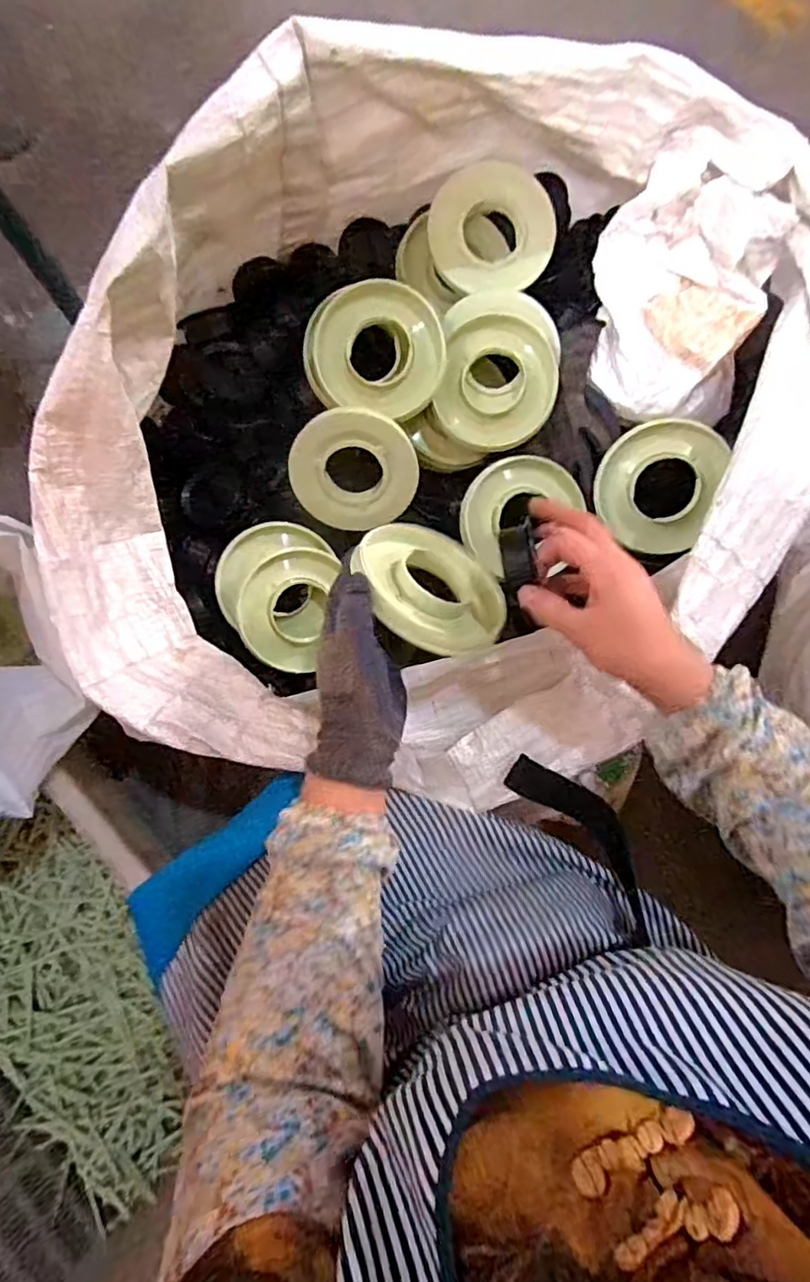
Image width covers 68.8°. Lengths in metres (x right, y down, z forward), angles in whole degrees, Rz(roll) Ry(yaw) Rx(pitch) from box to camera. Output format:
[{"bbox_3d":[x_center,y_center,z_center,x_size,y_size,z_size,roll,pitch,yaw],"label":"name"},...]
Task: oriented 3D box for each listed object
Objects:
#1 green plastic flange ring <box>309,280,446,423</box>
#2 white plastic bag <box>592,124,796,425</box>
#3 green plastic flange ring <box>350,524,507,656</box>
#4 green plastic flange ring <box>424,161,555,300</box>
[{"bbox_3d":[-0.027,-0.289,0.592,0.129,0.019,0.116,9,107,-9],"label":"green plastic flange ring"},{"bbox_3d":[0.268,-0.325,0.568,0.166,0.148,0.196,10,76,4],"label":"white plastic bag"},{"bbox_3d":[0.023,-0.038,0.475,0.140,0.017,0.114,26,52,-24],"label":"green plastic flange ring"},{"bbox_3d":[0.089,-0.432,0.619,0.126,0.015,0.123,0,98,2],"label":"green plastic flange ring"}]

